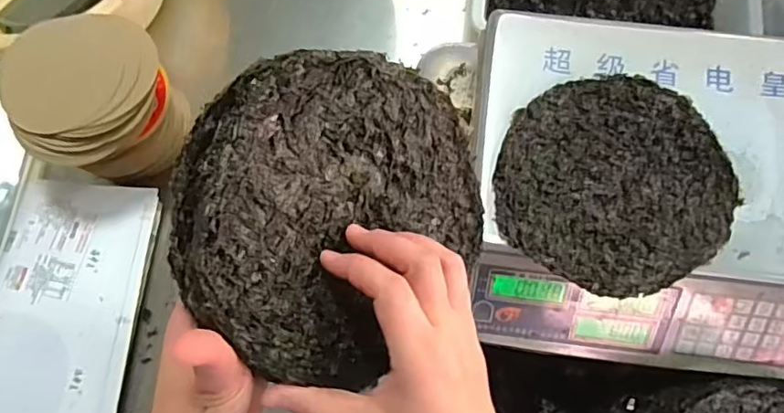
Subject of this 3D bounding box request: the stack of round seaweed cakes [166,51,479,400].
[{"bbox_3d":[-0.030,0.001,0.335,0.196,0.029,0.176,-44,120,-30],"label":"stack of round seaweed cakes"}]

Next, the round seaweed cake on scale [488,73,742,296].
[{"bbox_3d":[0.187,-0.022,0.480,0.186,0.017,0.182,0,74,1],"label":"round seaweed cake on scale"}]

